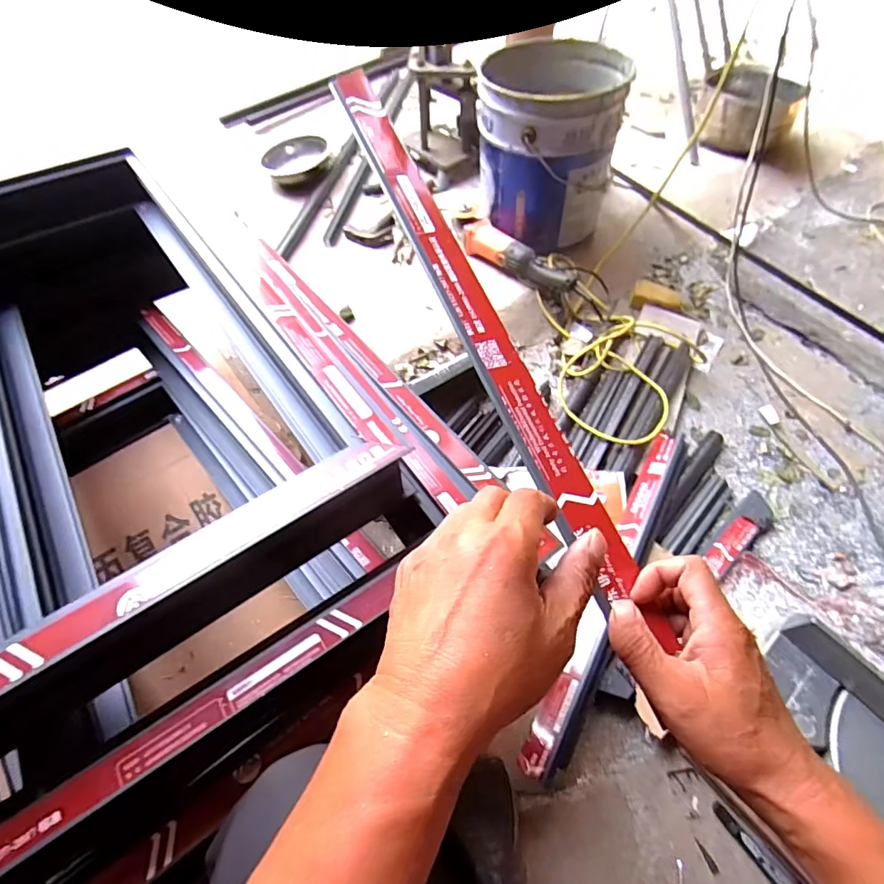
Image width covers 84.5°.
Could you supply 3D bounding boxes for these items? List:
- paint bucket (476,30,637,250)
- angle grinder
[{"bbox_3d":[0.215,-0.619,1.012,0.279,0.267,0.267,12,60,5],"label":"paint bucket"},{"bbox_3d":[0.169,-0.407,1.072,0.302,0.079,0.092,35,65,17],"label":"angle grinder"}]

